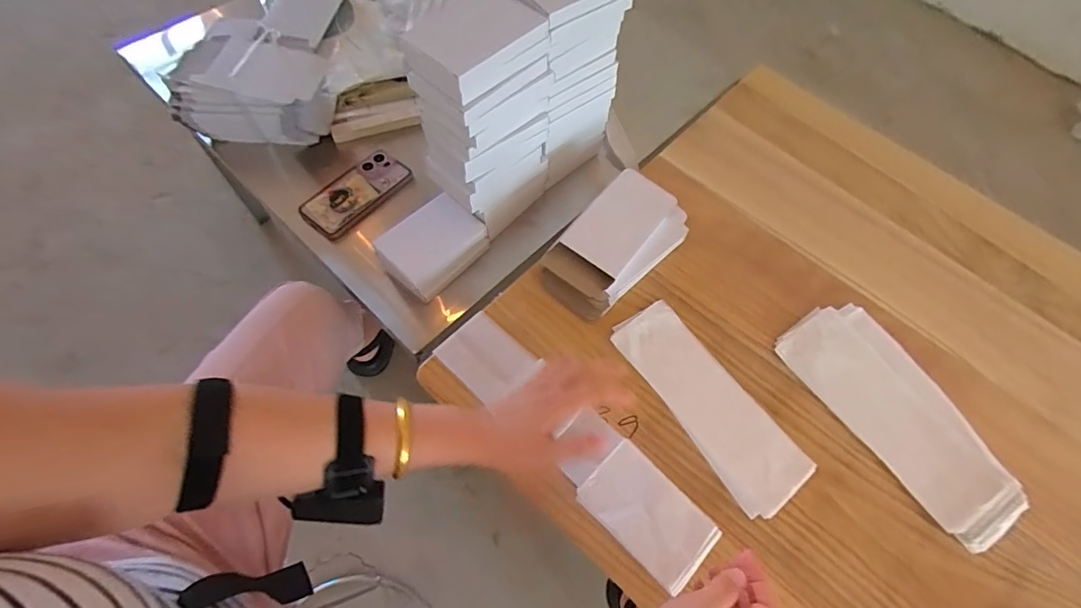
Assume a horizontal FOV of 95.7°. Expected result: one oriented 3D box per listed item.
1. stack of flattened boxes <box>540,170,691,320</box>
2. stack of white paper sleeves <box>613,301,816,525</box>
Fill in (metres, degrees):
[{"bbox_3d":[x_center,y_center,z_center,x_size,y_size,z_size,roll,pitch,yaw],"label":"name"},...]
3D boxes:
[{"bbox_3d":[0.095,-0.080,0.628,0.115,0.052,0.200,41,69,16],"label":"stack of flattened boxes"},{"bbox_3d":[0.193,0.113,0.571,0.094,0.006,0.259,-33,69,-17],"label":"stack of white paper sleeves"}]

